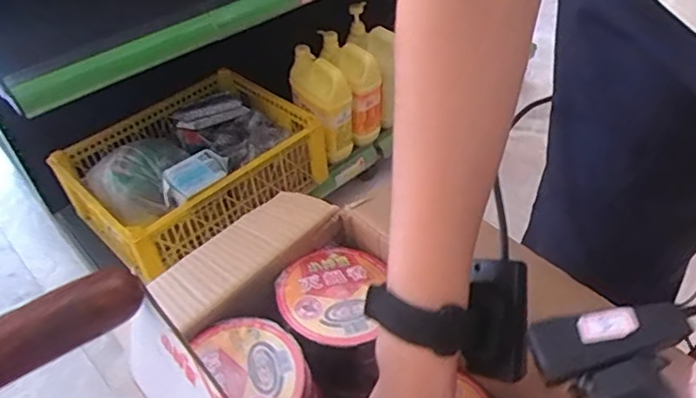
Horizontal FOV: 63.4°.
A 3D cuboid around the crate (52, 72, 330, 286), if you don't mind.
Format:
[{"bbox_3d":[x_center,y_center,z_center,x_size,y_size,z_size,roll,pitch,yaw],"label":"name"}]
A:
[{"bbox_3d":[-0.281,-0.081,1.057,0.429,0.146,0.290,-36,55,-29],"label":"crate"}]

